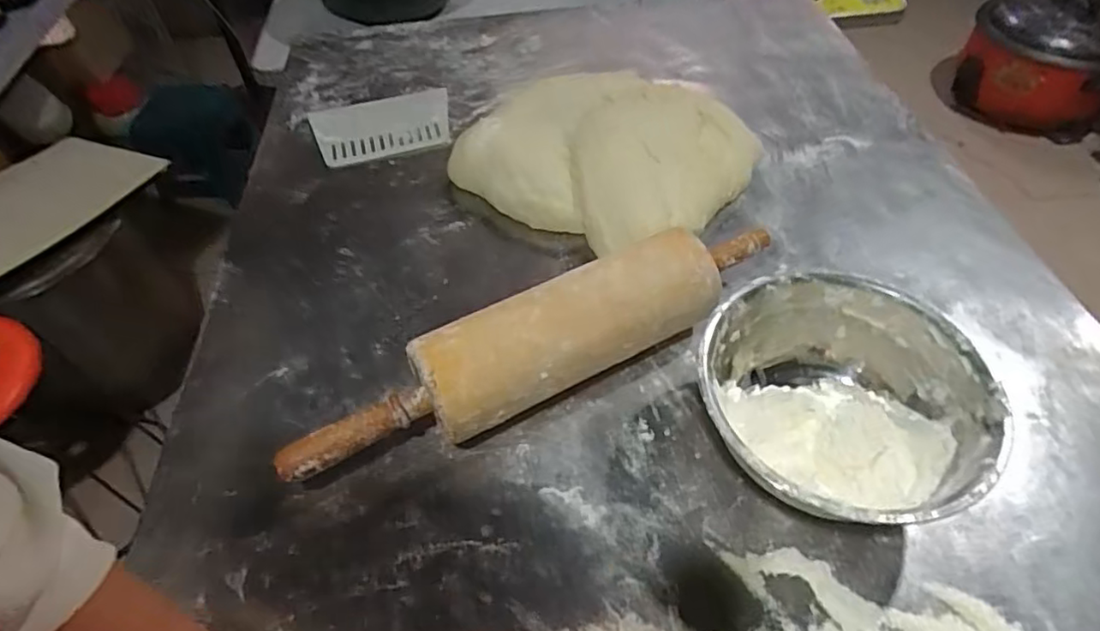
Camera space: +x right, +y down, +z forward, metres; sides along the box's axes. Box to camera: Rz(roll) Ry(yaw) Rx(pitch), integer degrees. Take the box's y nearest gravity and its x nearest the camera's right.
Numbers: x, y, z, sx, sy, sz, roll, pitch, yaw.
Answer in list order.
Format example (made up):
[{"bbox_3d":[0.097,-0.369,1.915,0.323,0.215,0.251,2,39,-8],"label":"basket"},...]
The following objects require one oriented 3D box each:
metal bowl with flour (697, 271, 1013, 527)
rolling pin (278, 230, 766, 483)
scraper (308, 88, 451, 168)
[{"bbox_3d":[0.195,0.062,0.435,0.174,0.090,0.167,-1,50,1],"label":"metal bowl with flour"},{"bbox_3d":[0.001,0.023,0.470,0.408,0.083,0.075,-24,53,-17],"label":"rolling pin"},{"bbox_3d":[-0.180,-0.204,0.664,0.143,0.010,0.083,-16,67,-9],"label":"scraper"}]

